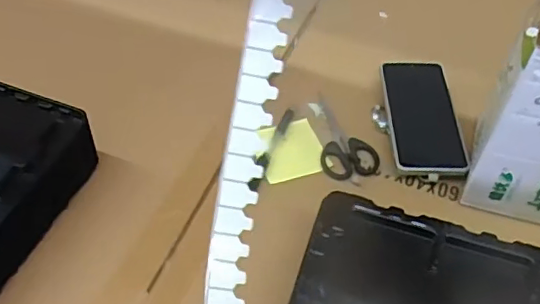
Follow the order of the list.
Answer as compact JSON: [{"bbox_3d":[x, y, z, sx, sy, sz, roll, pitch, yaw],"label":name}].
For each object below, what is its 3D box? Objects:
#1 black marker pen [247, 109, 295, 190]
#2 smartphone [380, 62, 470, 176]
[{"bbox_3d":[0.003,-0.007,0.640,0.014,0.017,0.131,17,50,10],"label":"black marker pen"},{"bbox_3d":[0.173,-0.042,0.653,0.077,0.010,0.157,-1,56,1],"label":"smartphone"}]

